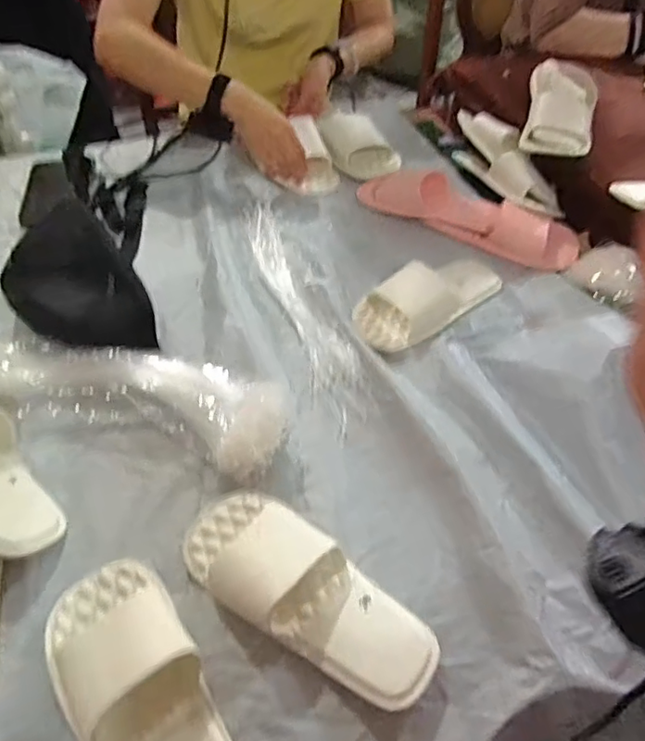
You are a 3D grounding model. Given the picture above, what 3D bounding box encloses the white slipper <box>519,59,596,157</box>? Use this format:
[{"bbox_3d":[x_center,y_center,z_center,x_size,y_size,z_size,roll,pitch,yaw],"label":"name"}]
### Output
[{"bbox_3d":[0.372,-0.408,0.895,0.102,0.059,0.190,15,50,7],"label":"white slipper"}]

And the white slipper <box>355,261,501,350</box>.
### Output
[{"bbox_3d":[0.143,-0.104,0.748,0.237,0.060,0.096,-31,59,-26],"label":"white slipper"}]

